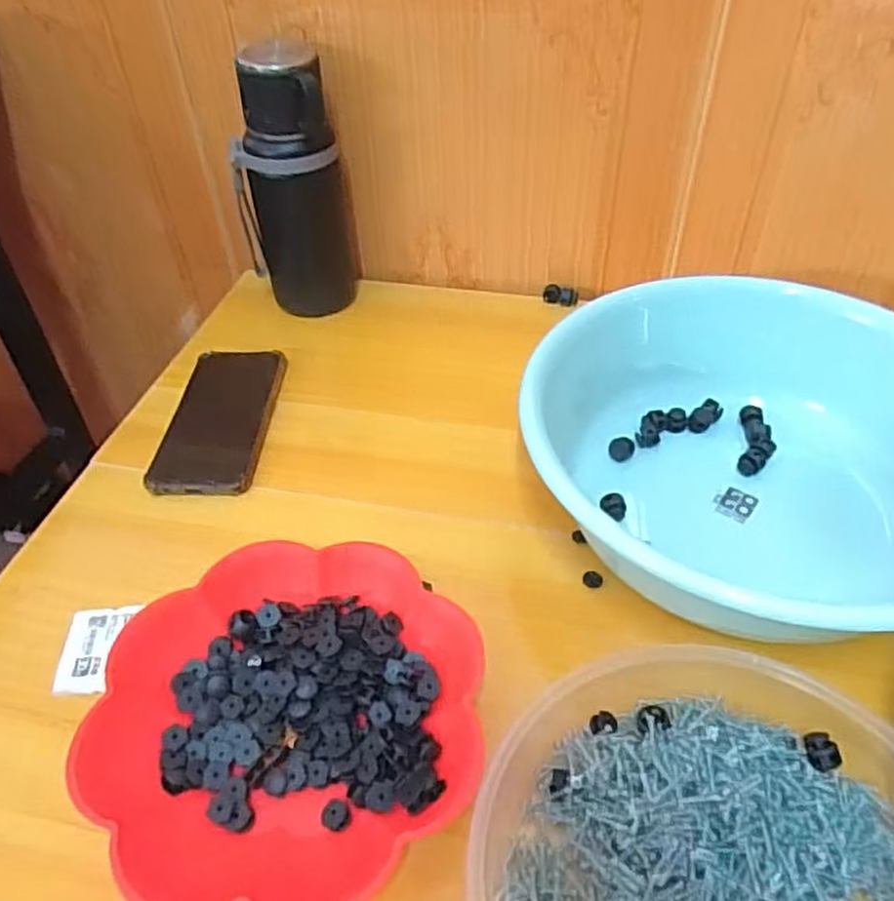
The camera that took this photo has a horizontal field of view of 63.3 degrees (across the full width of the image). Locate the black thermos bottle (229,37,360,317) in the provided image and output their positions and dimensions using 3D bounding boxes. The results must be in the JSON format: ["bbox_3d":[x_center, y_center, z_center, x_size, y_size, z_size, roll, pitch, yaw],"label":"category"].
[{"bbox_3d":[-0.140,-0.237,0.655,0.098,0.229,0.065,-9,46,-7],"label":"black thermos bottle"}]

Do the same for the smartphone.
[{"bbox_3d":[-0.182,-0.028,0.588,0.080,0.008,0.168,0,46,2],"label":"smartphone"}]

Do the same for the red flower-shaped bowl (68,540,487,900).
[{"bbox_3d":[-0.082,0.142,0.393,0.194,0.047,0.182,-1,45,1],"label":"red flower-shaped bowl"}]

